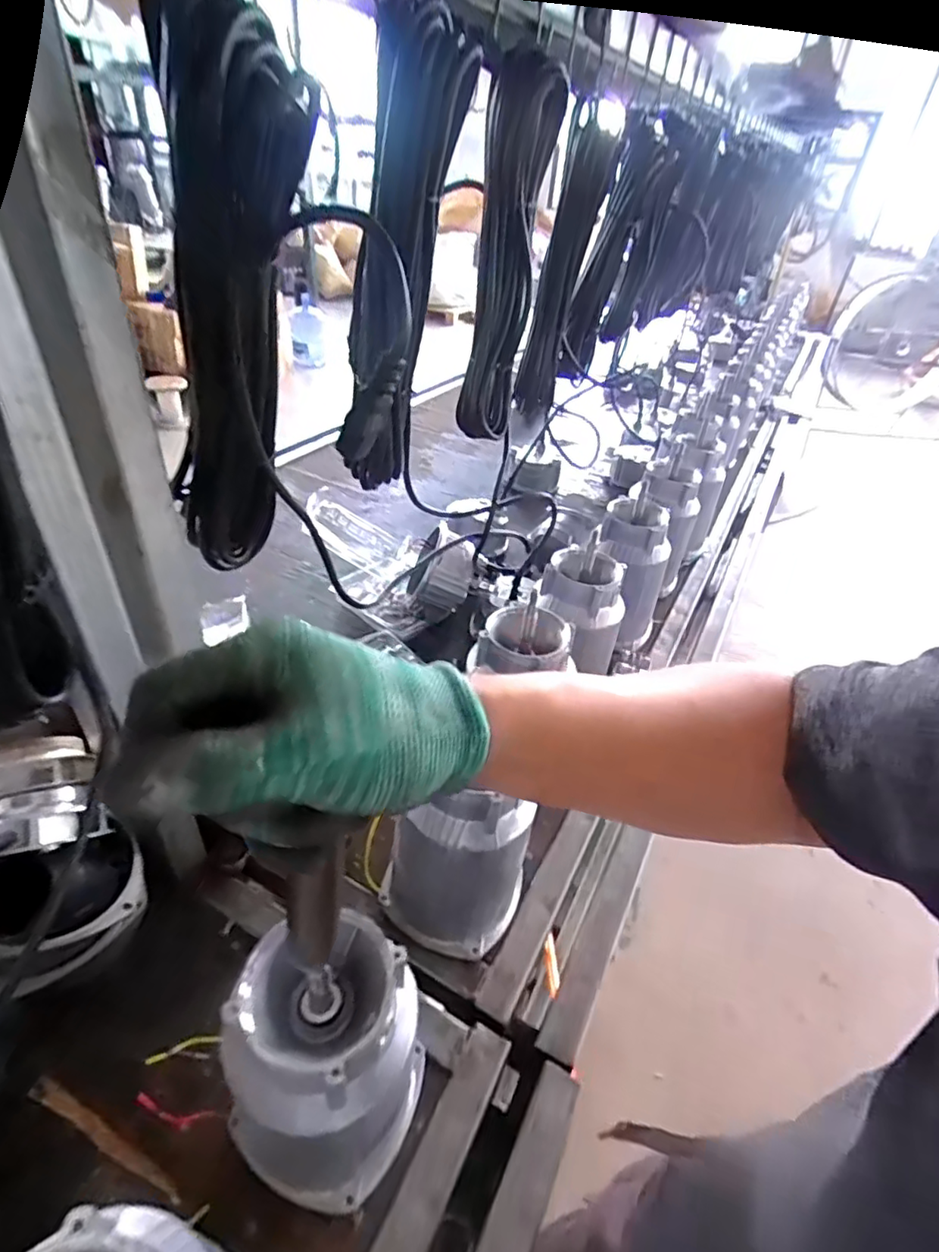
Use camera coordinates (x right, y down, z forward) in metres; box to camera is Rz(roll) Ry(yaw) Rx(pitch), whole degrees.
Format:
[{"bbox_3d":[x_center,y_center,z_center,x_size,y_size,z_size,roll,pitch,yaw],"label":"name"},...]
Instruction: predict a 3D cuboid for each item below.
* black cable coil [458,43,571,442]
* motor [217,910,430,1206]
[{"bbox_3d":[0.039,-0.382,0.651,0.074,0.338,0.059,1,38,-7],"label":"black cable coil"},{"bbox_3d":[-0.088,0.296,0.416,0.099,0.223,0.122,13,38,9],"label":"motor"}]

